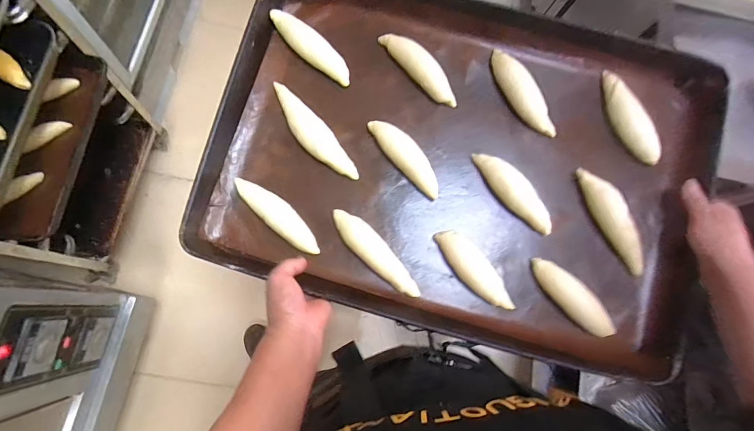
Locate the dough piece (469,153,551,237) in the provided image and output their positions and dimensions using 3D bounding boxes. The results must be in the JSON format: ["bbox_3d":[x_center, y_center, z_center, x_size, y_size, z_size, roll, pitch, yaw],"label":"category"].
[{"bbox_3d":[0.177,-0.032,0.504,0.032,0.028,0.132,-43,78,-10],"label":"dough piece"}]

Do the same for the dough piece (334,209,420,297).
[{"bbox_3d":[-0.002,0.048,0.496,0.141,0.024,0.034,43,79,11],"label":"dough piece"}]

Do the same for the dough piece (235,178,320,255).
[{"bbox_3d":[-0.126,0.000,0.499,0.133,0.022,0.034,39,79,10],"label":"dough piece"}]

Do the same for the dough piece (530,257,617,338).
[{"bbox_3d":[0.241,0.103,0.485,0.120,0.029,0.033,42,79,11],"label":"dough piece"}]

